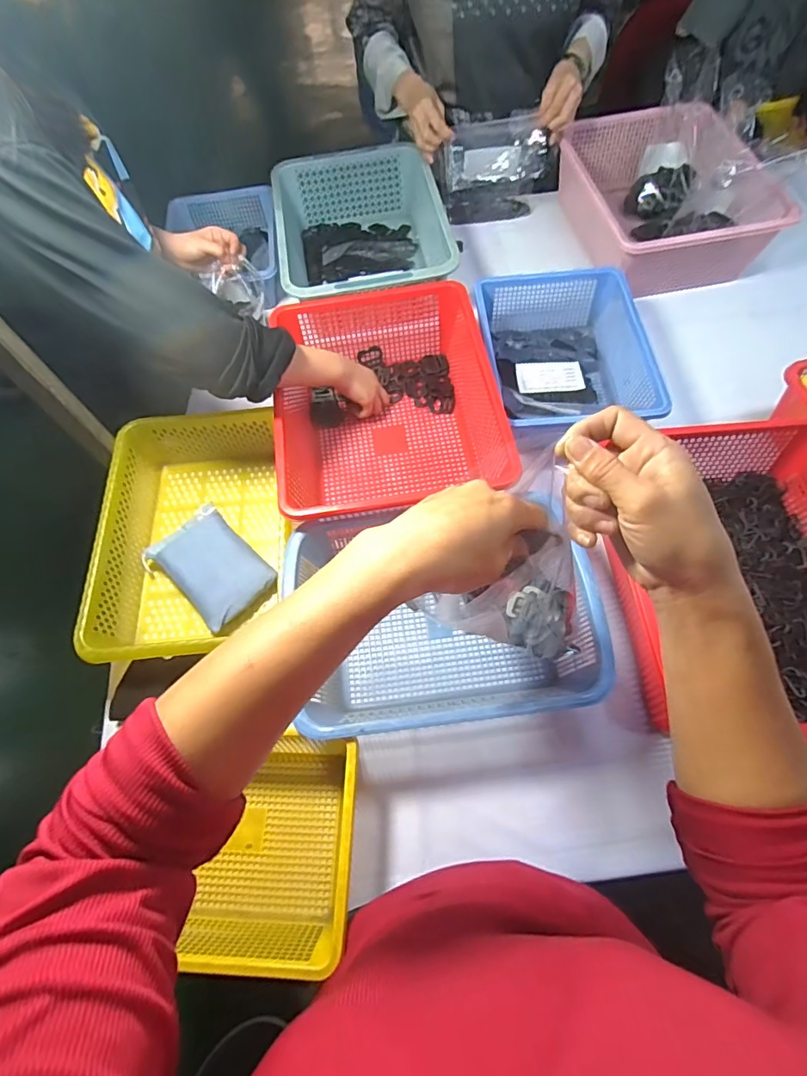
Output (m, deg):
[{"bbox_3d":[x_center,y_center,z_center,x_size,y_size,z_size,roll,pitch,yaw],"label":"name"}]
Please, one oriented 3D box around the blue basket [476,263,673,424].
[{"bbox_3d":[0.241,-0.278,0.770,0.233,0.101,0.307,-3,64,1],"label":"blue basket"}]

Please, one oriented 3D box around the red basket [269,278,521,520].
[{"bbox_3d":[-0.029,-0.201,0.733,0.296,0.129,0.381,-9,64,-2],"label":"red basket"}]

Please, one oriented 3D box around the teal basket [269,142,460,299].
[{"bbox_3d":[-0.081,-0.565,0.926,0.292,0.127,0.415,-10,64,-3],"label":"teal basket"}]

